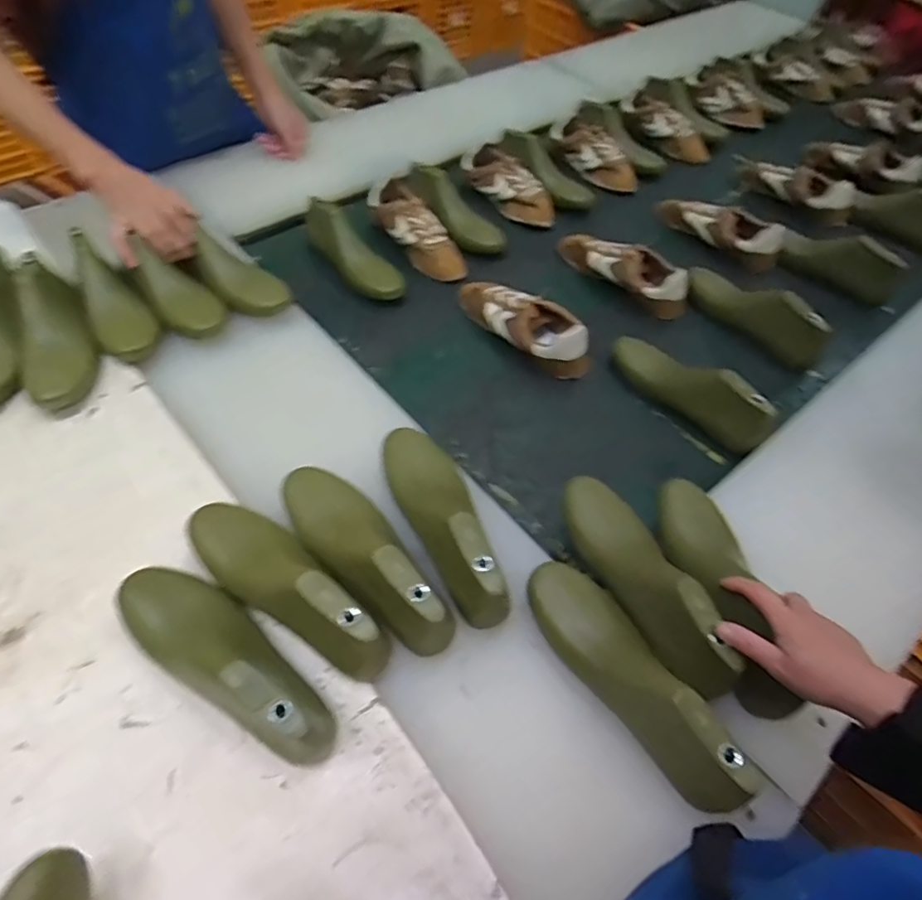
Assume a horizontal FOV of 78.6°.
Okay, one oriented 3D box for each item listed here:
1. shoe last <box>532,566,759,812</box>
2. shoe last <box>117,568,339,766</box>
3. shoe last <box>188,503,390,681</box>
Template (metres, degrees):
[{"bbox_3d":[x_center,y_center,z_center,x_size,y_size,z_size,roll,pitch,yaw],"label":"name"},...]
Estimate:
[{"bbox_3d":[0.151,0.197,0.504,0.071,0.091,0.238,-24,60,-19],"label":"shoe last"},{"bbox_3d":[-0.210,0.179,0.502,0.249,0.082,0.074,29,59,16],"label":"shoe last"},{"bbox_3d":[-0.170,0.121,0.540,0.254,0.088,0.085,36,61,20],"label":"shoe last"}]

